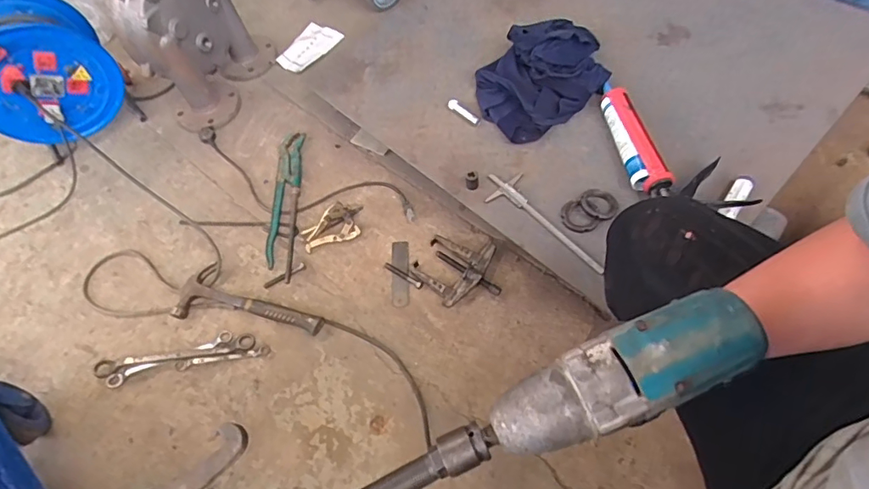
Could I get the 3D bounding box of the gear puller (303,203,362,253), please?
[{"bbox_3d":[-0.229,-0.048,1.082,0.139,0.066,0.077,-16,61,-2],"label":"gear puller"}]

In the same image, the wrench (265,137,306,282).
[{"bbox_3d":[-0.353,-0.108,1.145,0.067,0.024,0.410,-4,61,4],"label":"wrench"}]

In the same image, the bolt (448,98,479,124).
[{"bbox_3d":[0.063,-0.295,1.072,0.082,0.014,0.019,36,69,21],"label":"bolt"}]

